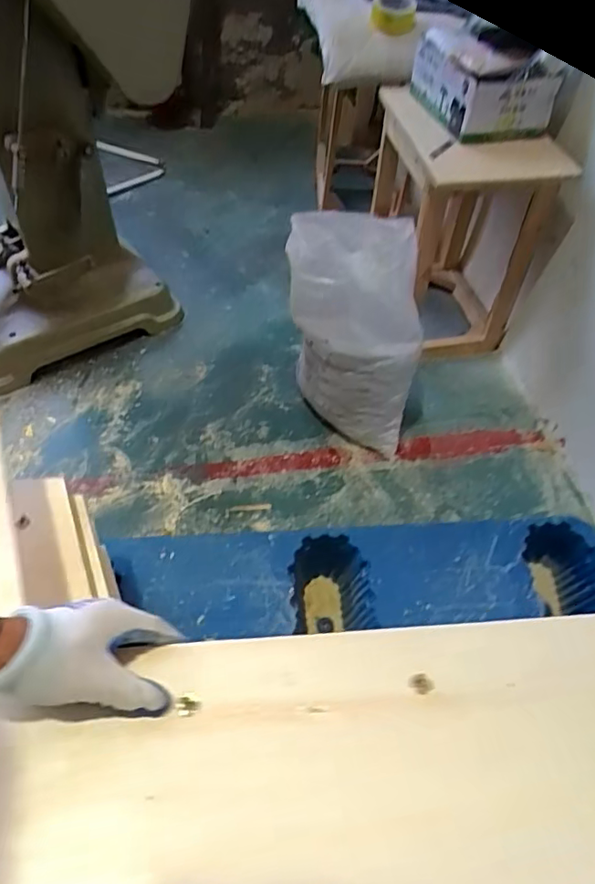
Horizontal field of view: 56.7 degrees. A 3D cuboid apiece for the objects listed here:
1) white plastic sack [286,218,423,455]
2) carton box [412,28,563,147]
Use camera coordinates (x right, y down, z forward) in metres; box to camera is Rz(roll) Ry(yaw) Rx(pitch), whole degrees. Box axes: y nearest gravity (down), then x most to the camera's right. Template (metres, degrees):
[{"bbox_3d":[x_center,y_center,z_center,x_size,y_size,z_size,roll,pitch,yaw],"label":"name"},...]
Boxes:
[{"bbox_3d":[0.115,-0.215,1.152,0.275,0.469,0.213,12,51,5],"label":"white plastic sack"},{"bbox_3d":[0.386,-0.775,1.188,0.214,0.131,0.280,-10,53,-13],"label":"carton box"}]

